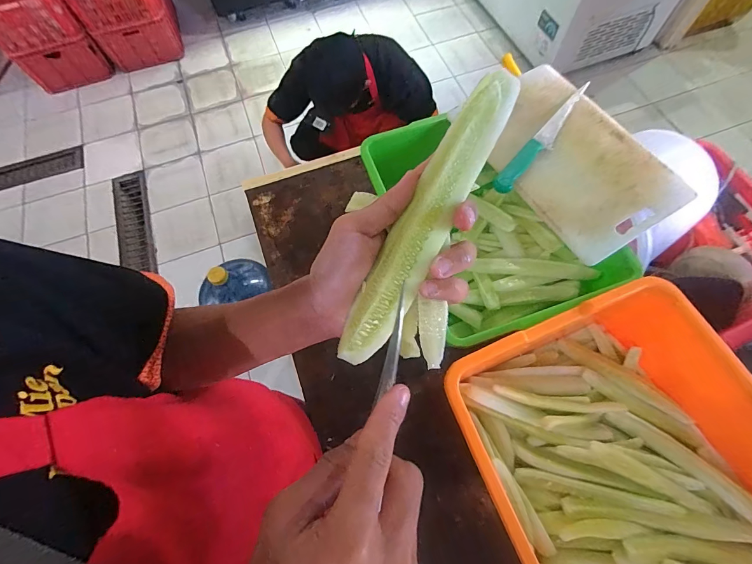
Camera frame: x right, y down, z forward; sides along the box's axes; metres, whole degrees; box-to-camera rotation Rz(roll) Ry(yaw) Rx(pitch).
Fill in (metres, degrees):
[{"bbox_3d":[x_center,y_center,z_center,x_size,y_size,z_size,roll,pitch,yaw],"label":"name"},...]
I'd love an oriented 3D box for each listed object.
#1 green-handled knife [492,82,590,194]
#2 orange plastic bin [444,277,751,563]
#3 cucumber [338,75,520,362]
[{"bbox_3d":[0.282,-0.242,0.580,0.032,0.015,0.276,40,74,16],"label":"green-handled knife"},{"bbox_3d":[0.337,0.245,0.438,0.324,0.124,0.431,-23,69,-8],"label":"orange plastic bin"},{"bbox_3d":[0.030,-0.037,0.233,0.036,0.015,0.201,31,97,13],"label":"cucumber"}]

